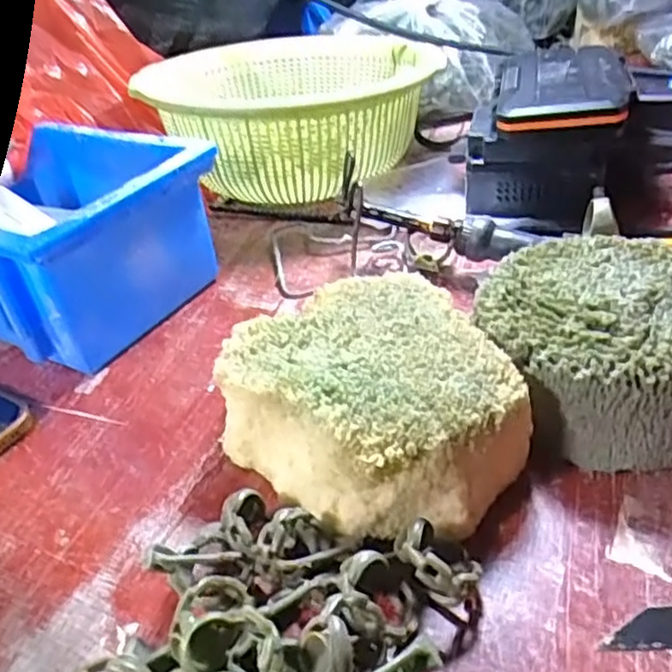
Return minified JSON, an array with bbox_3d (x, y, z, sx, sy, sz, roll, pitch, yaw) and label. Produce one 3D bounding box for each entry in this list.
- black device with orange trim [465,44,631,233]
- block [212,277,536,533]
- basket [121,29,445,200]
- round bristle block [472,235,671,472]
[{"bbox_3d":[0.126,-0.122,0.413,0.083,0.074,0.098,6,37,18],"label":"black device with orange trim"},{"bbox_3d":[0.016,0.025,0.264,0.094,0.043,0.110,-33,43,-32],"label":"block"},{"bbox_3d":[-0.023,-0.147,0.472,0.168,0.087,0.187,10,39,23],"label":"basket"},{"bbox_3d":[0.108,0.004,0.272,0.094,0.046,0.092,-5,35,4],"label":"round bristle block"}]

